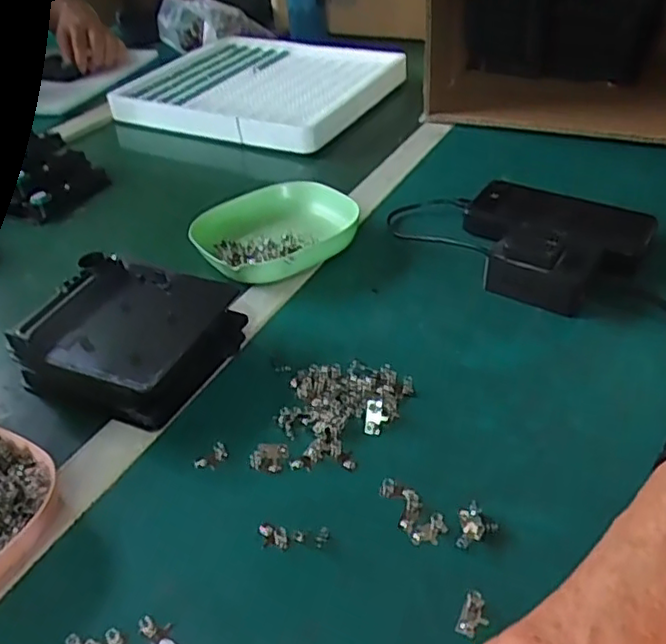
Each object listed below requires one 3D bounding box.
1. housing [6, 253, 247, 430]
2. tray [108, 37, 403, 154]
[{"bbox_3d":[-0.145,0.009,0.471,0.130,0.048,0.117,16,42,22],"label":"housing"},{"bbox_3d":[-0.098,-0.315,0.880,0.321,0.039,0.278,16,42,22],"label":"tray"}]

